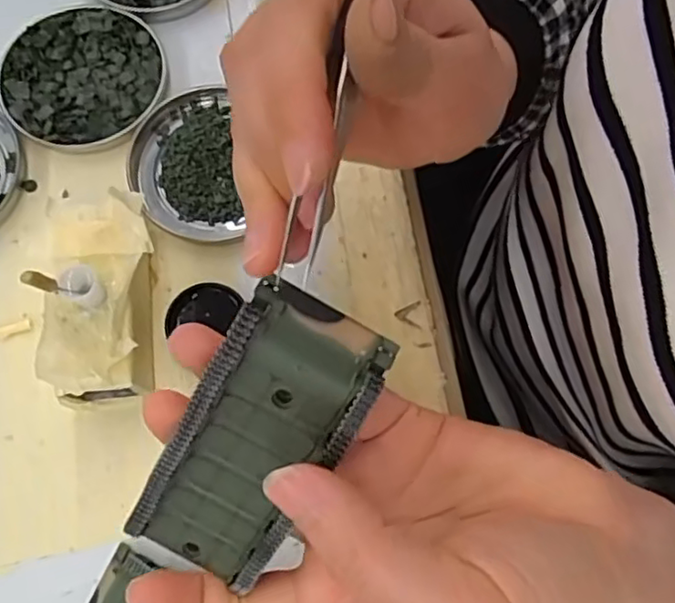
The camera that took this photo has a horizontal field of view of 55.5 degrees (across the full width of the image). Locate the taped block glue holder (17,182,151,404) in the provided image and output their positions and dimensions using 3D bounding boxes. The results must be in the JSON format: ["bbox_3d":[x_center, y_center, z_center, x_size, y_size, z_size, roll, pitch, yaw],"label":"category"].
[{"bbox_3d":[-0.096,-0.003,0.265,0.044,0.044,0.091,-6,73,-3],"label":"taped block glue holder"}]

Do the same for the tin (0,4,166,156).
[{"bbox_3d":[-0.124,-0.110,0.314,0.075,0.011,0.075,0,73,-1],"label":"tin"}]

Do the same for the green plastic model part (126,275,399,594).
[{"bbox_3d":[-0.025,0.043,0.188,0.041,0.019,0.094,30,112,-4],"label":"green plastic model part"}]

